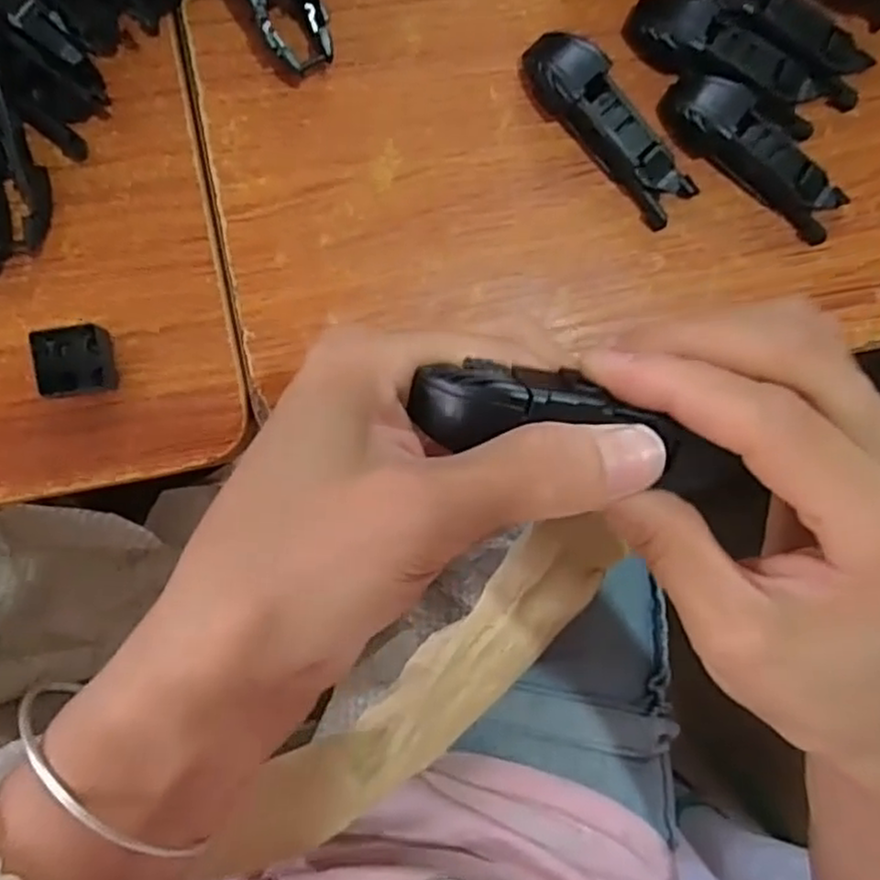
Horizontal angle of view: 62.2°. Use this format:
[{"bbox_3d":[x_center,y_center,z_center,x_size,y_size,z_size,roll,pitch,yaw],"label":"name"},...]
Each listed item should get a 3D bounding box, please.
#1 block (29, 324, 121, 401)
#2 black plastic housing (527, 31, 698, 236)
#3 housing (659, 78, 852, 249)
[{"bbox_3d":[-0.113,-0.025,0.226,0.021,0.012,0.020,-9,93,-7],"label":"block"},{"bbox_3d":[0.057,-0.105,0.243,0.072,0.015,0.022,44,86,-6],"label":"black plastic housing"},{"bbox_3d":[0.109,-0.098,0.250,0.072,0.015,0.021,34,87,-7],"label":"housing"}]

